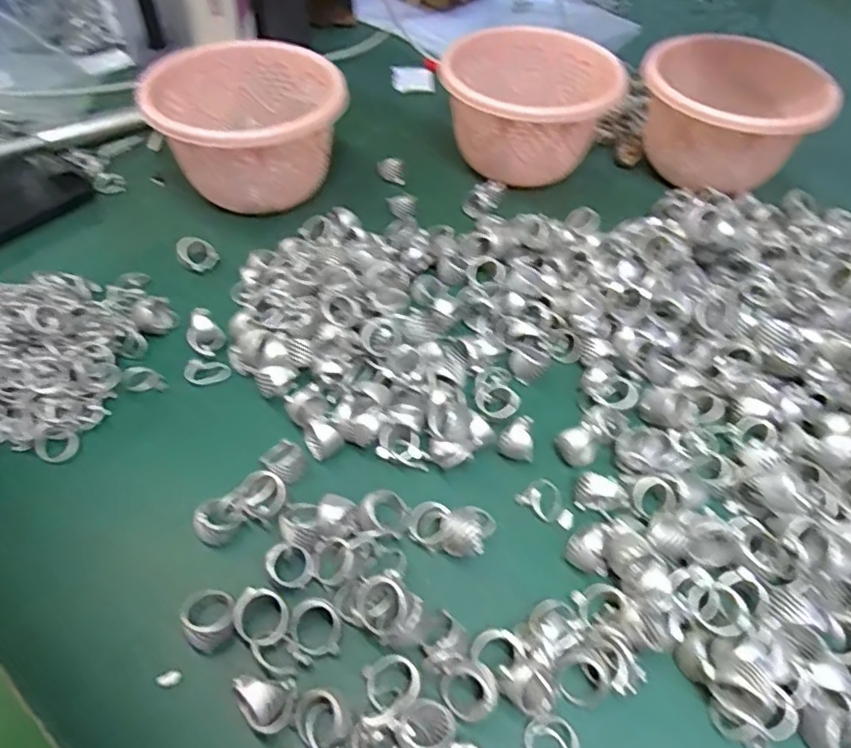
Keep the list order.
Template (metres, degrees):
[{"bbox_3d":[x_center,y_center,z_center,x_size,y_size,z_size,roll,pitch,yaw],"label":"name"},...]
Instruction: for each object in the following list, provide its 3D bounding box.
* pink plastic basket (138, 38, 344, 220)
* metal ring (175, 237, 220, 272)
[{"bbox_3d":[-0.139,-0.189,0.494,0.139,0.090,0.130,1,52,-1],"label":"pink plastic basket"},{"bbox_3d":[-0.168,-0.088,0.450,0.007,0.028,0.025,-6,45,50],"label":"metal ring"}]

